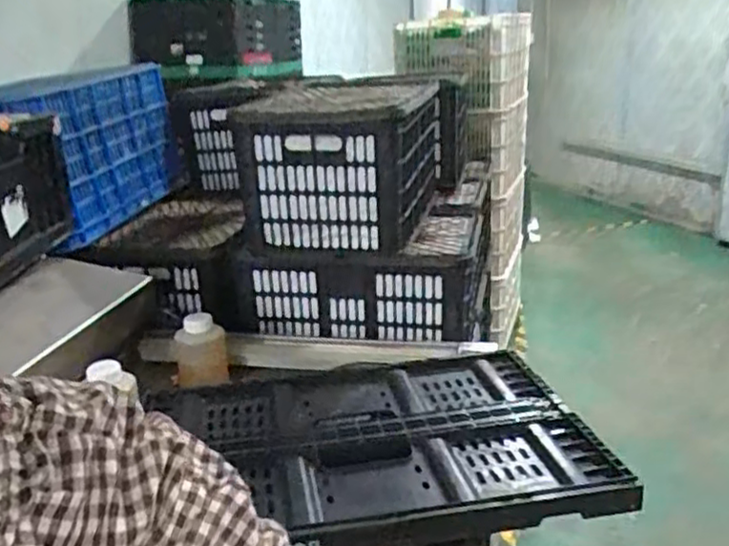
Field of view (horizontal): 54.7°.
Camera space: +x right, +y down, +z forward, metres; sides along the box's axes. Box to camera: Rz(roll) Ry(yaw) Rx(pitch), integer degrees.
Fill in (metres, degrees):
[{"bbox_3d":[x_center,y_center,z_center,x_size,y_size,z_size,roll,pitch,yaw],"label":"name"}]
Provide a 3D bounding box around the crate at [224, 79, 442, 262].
[{"bbox_3d":[-0.045,-0.246,1.638,0.378,0.299,0.491,1,18,13],"label":"crate"}]

